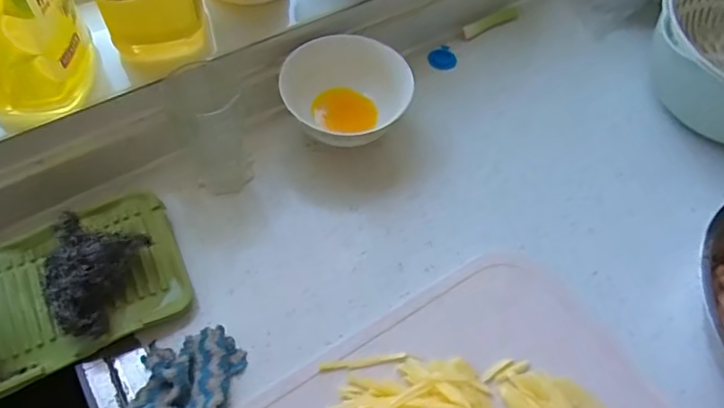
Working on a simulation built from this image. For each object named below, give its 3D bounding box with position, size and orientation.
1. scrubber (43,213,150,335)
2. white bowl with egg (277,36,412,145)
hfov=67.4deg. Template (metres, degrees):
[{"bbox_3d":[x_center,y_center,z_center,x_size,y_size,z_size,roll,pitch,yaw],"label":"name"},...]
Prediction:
[{"bbox_3d":[-0.218,0.057,0.426,0.070,0.043,0.084,14,57,5],"label":"scrubber"},{"bbox_3d":[-0.017,-0.104,0.541,0.108,0.070,0.118,2,57,-3],"label":"white bowl with egg"}]

